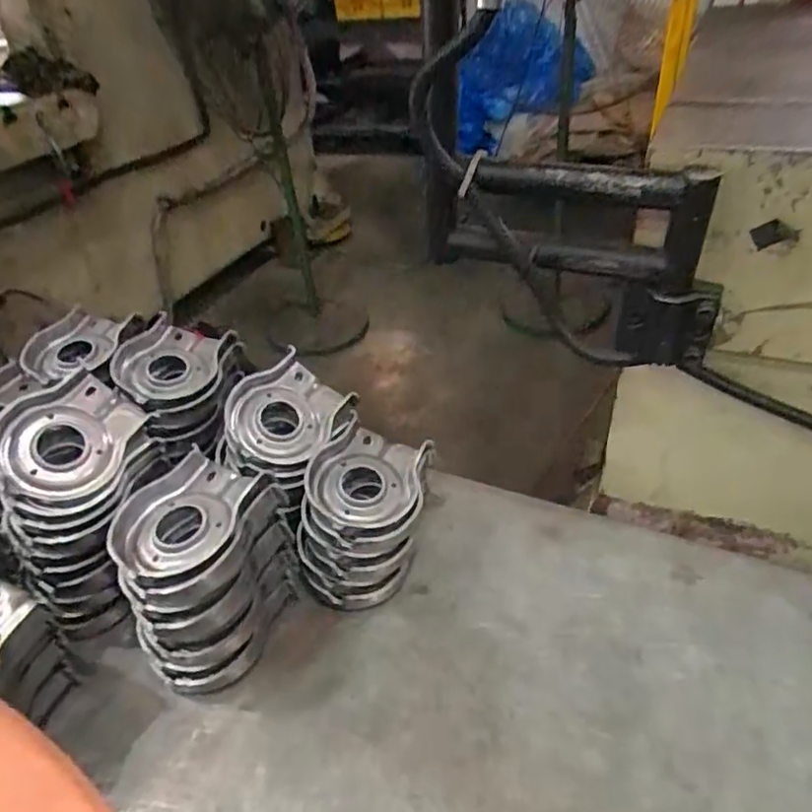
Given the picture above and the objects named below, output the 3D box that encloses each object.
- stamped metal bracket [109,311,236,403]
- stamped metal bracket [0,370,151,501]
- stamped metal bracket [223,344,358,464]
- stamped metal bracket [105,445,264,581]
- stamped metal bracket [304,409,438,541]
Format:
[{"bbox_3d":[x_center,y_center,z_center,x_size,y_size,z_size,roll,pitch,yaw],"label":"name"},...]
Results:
[{"bbox_3d":[-0.250,-0.051,0.645,0.102,0.034,0.124,3,37,11],"label":"stamped metal bracket"},{"bbox_3d":[-0.311,0.023,0.550,0.104,0.025,0.127,27,47,-17],"label":"stamped metal bracket"},{"bbox_3d":[-0.121,0.003,0.602,0.102,0.030,0.119,31,50,-4],"label":"stamped metal bracket"},{"bbox_3d":[-0.189,0.089,0.504,0.098,0.023,0.124,-3,36,2],"label":"stamped metal bracket"},{"bbox_3d":[-0.034,0.066,0.567,0.106,0.034,0.123,10,39,20],"label":"stamped metal bracket"}]

